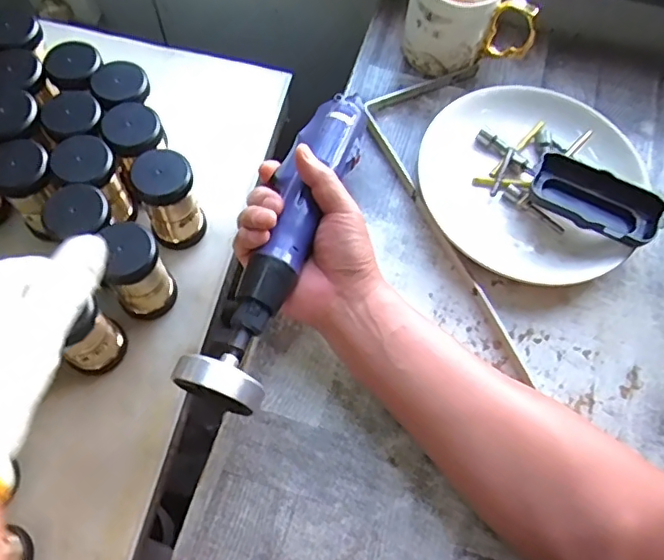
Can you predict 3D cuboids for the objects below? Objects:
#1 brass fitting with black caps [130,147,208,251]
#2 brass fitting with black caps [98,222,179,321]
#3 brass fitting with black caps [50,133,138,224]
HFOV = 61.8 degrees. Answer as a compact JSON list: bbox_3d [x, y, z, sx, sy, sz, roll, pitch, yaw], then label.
[{"bbox_3d":[-0.128,-0.063,0.451,0.043,0.088,0.044,-8,66,-6],"label":"brass fitting with black caps"},{"bbox_3d":[-0.148,-0.004,0.421,0.047,0.086,0.041,-42,73,-18],"label":"brass fitting with black caps"},{"bbox_3d":[-0.189,-0.076,0.446,0.041,0.079,0.045,1,65,-2],"label":"brass fitting with black caps"}]

